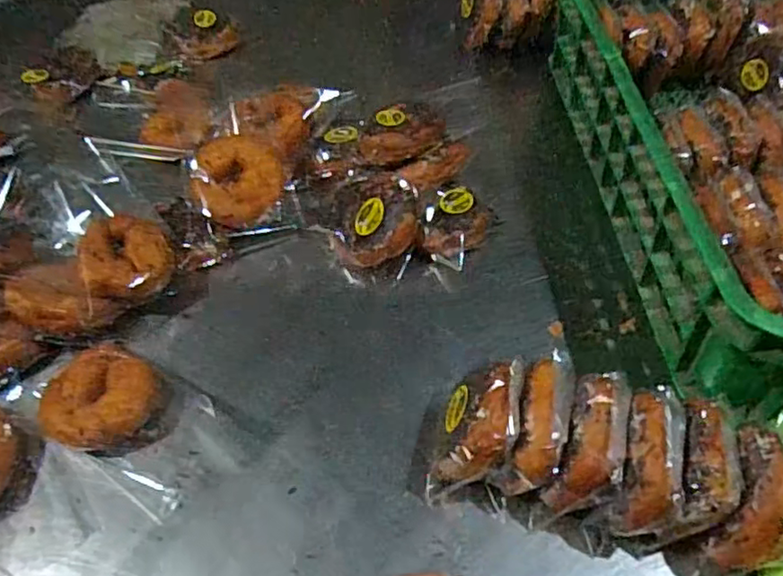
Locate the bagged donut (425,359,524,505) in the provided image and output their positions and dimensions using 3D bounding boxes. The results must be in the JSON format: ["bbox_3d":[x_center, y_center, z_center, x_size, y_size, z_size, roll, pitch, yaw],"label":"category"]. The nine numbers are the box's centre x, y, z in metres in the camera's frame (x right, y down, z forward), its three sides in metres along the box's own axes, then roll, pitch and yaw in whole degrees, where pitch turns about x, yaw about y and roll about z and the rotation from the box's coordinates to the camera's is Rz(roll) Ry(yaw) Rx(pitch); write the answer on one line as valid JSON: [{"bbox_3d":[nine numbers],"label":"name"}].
[{"bbox_3d":[0.064,0.111,0.488,0.062,0.091,0.087,6,53,7],"label":"bagged donut"}]

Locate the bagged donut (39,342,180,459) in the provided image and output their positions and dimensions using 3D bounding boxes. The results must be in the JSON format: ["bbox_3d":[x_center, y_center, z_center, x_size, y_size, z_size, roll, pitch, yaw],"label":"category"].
[{"bbox_3d":[-0.240,0.098,0.545,0.111,0.033,0.096,22,57,19],"label":"bagged donut"}]

